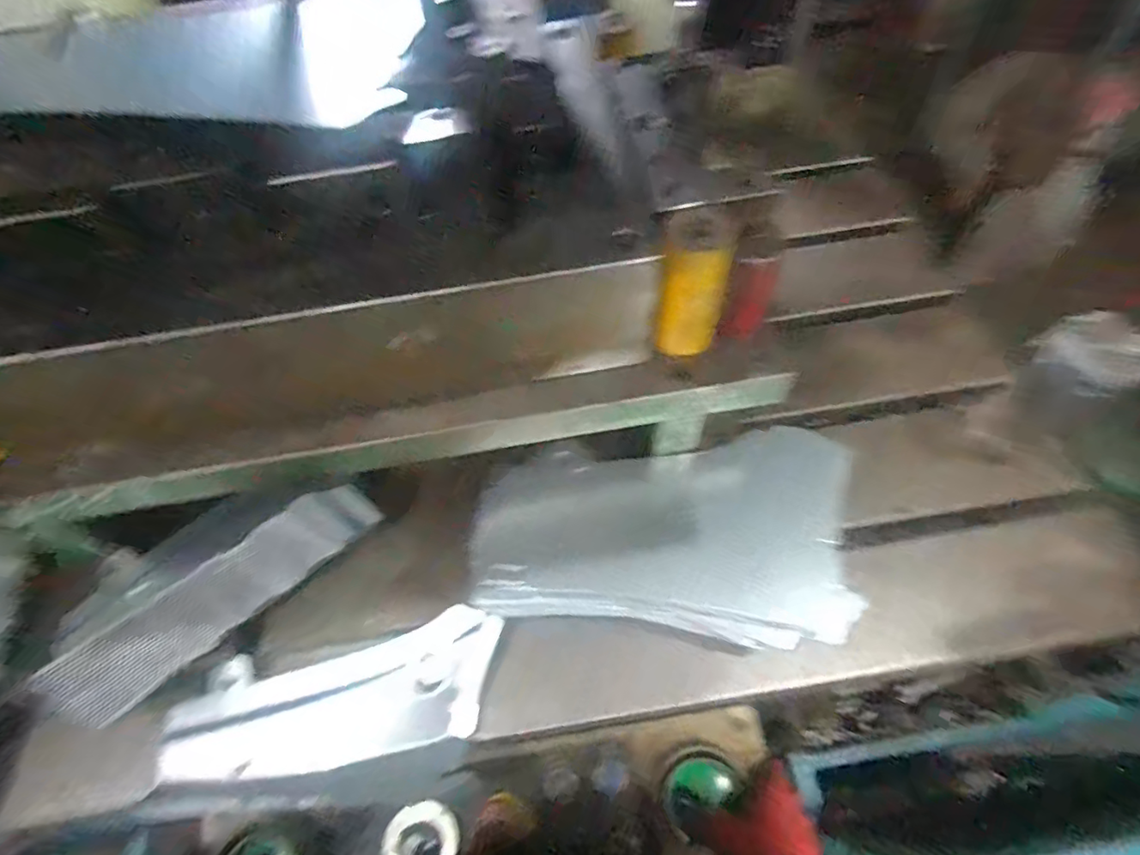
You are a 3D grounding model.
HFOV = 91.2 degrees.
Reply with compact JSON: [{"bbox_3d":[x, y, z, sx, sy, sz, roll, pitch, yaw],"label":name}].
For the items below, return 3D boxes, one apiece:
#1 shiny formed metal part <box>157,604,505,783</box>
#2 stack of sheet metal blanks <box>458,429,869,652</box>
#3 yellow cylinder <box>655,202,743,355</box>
[{"bbox_3d":[-0.219,0.253,0.519,0.309,0.032,0.102,-11,59,-2],"label":"shiny formed metal part"},{"bbox_3d":[0.080,0.097,0.548,0.344,0.037,0.166,0,68,4],"label":"stack of sheet metal blanks"},{"bbox_3d":[0.097,-0.111,0.440,0.051,0.109,0.052,8,60,9],"label":"yellow cylinder"}]

